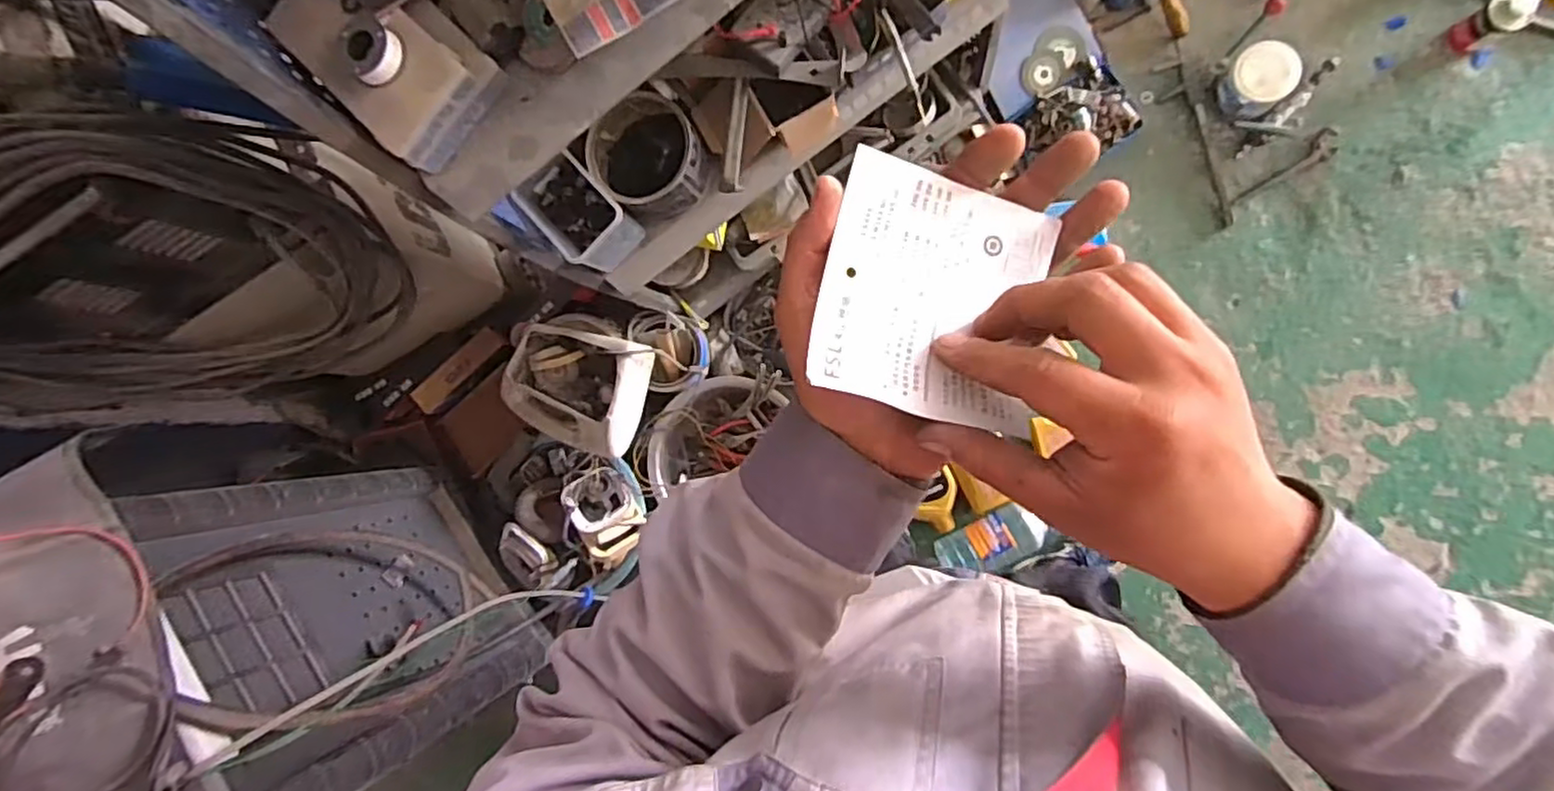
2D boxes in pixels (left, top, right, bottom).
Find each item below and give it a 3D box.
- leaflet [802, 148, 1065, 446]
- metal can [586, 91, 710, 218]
[{"bbox_3d":[0.071,-0.044,0.301,0.098,0.009,0.104,14,81,-13],"label":"leaflet"},{"bbox_3d":[-0.181,-0.348,0.998,0.147,0.097,0.172,-34,83,8],"label":"metal can"}]

